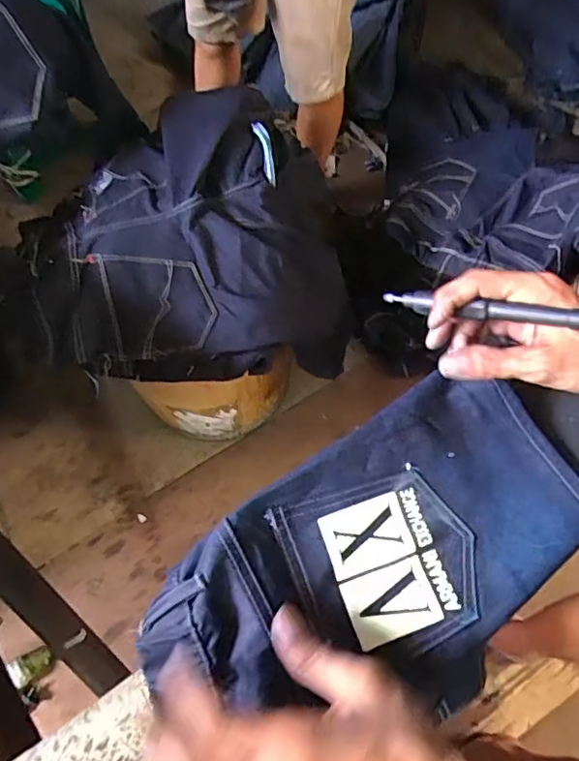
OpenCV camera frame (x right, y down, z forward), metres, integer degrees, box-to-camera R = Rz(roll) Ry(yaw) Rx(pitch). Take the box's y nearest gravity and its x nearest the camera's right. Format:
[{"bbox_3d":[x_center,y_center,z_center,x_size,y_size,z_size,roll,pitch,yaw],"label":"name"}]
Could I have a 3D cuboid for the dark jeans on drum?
[{"bbox_3d":[-0.160,-0.243,0.896,0.434,0.146,0.448,-7,67,-2],"label":"dark jeans on drum"}]

